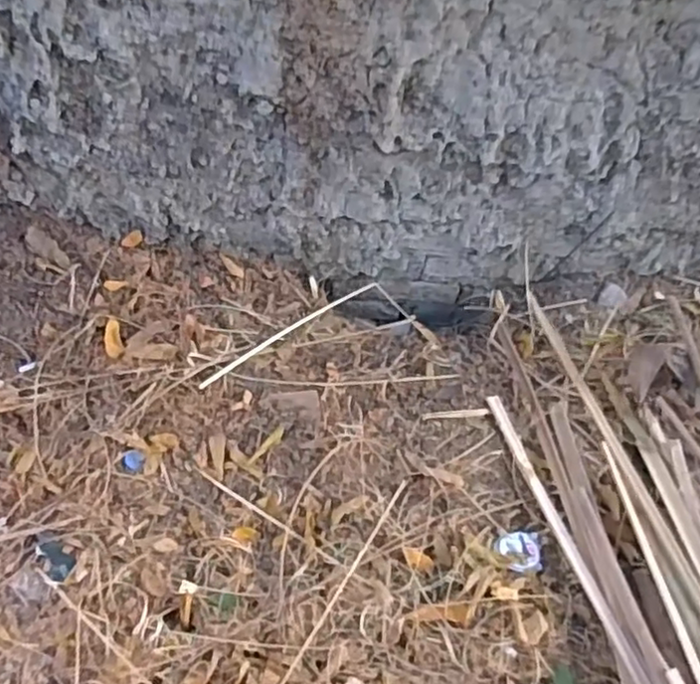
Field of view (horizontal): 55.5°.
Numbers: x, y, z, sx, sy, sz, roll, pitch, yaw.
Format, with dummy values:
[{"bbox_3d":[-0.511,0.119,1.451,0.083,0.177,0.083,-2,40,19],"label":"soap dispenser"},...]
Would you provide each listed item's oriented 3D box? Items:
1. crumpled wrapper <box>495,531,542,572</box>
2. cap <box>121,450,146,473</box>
[{"bbox_3d":[0.205,0.253,0.804,0.054,0.012,0.048,1,52,-4],"label":"crumpled wrapper"},{"bbox_3d":[-0.268,0.148,0.822,0.026,0.007,0.028,2,52,-3],"label":"cap"}]

